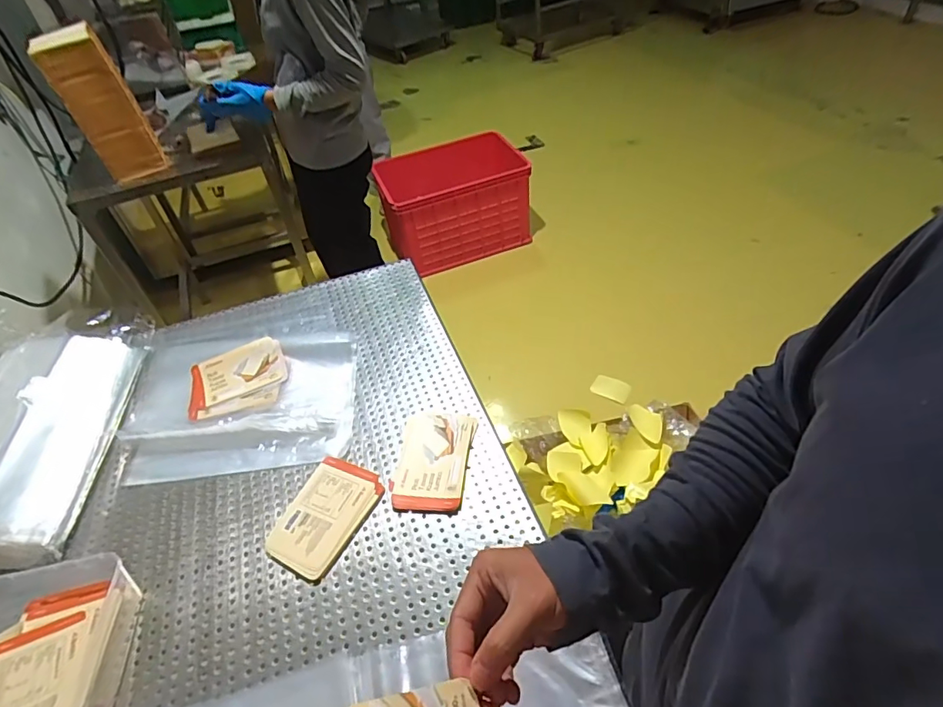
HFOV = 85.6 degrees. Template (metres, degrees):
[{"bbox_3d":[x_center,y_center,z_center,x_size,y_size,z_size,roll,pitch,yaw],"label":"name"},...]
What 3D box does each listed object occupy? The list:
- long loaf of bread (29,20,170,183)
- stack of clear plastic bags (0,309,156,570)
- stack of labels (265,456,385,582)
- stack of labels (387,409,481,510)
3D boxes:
[{"bbox_3d":[-0.867,-0.581,1.194,0.143,0.314,0.111,-29,50,-19],"label":"long loaf of bread"},{"bbox_3d":[-0.632,0.093,0.722,0.242,0.079,0.424,-8,47,-2],"label":"stack of clear plastic bags"},{"bbox_3d":[-0.179,0.195,0.621,0.094,0.009,0.138,20,52,22],"label":"stack of labels"},{"bbox_3d":[-0.048,0.136,0.661,0.094,0.017,0.146,3,48,8],"label":"stack of labels"}]

